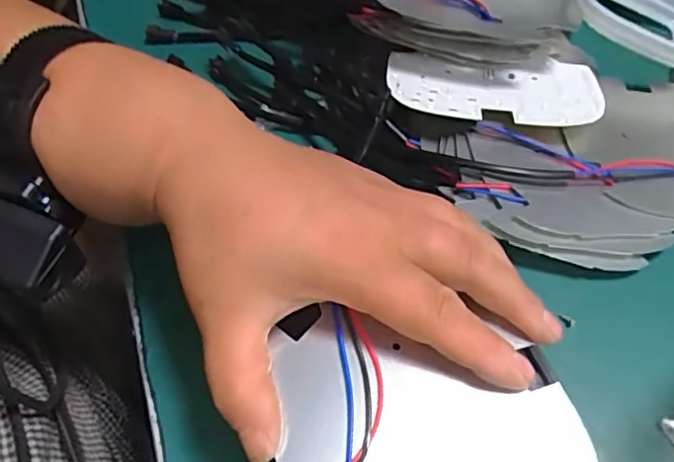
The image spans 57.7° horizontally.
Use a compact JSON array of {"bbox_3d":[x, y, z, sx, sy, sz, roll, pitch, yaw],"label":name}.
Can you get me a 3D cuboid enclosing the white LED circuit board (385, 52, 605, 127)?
[{"bbox_3d":[0.092,-0.084,0.356,0.121,0.008,0.071,4,41,1],"label":"white LED circuit board"}]

